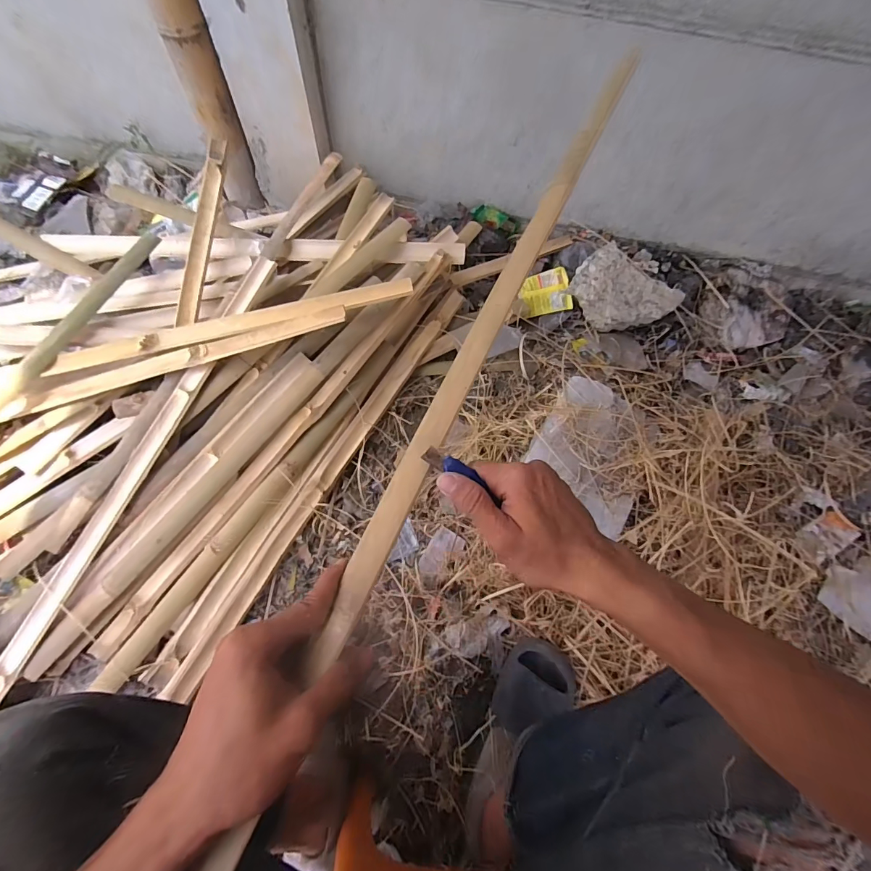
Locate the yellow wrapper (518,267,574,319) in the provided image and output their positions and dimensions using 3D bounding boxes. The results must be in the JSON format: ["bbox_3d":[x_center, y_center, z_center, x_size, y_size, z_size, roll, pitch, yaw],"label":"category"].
[{"bbox_3d":[0.258,-0.339,0.988,0.119,0.049,0.091,-11,67,-8],"label":"yellow wrapper"}]

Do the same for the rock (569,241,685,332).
[{"bbox_3d":[0.423,-0.318,0.950,0.212,0.098,0.154,38,69,13],"label":"rock"}]

